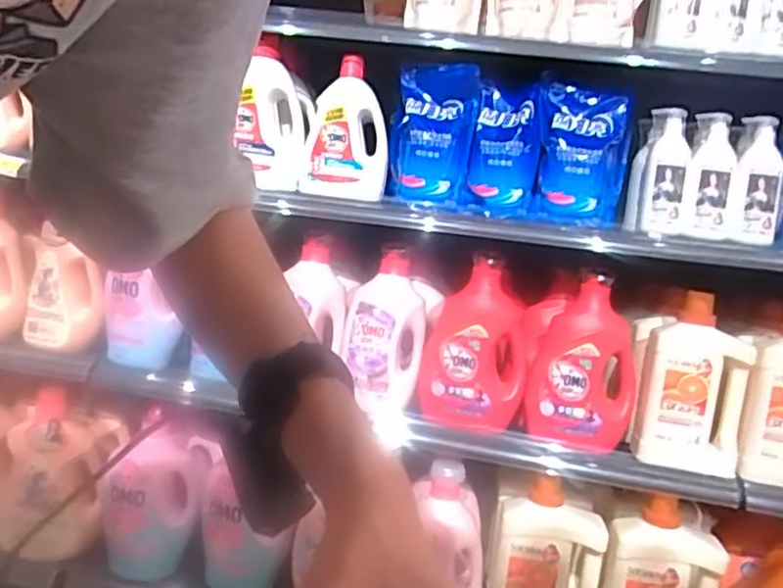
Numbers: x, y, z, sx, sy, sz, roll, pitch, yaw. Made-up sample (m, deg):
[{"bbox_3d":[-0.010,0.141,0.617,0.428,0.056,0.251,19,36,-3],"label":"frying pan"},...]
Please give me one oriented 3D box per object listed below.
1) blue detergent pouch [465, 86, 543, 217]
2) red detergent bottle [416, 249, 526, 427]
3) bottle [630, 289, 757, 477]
[{"bbox_3d":[0.201,-0.257,1.173,0.127,0.217,0.058,9,7,12],"label":"blue detergent pouch"},{"bbox_3d":[0.163,0.089,1.233,0.187,0.294,0.140,9,7,10],"label":"red detergent bottle"},{"bbox_3d":[0.546,0.162,1.179,0.176,0.304,0.096,9,7,8],"label":"bottle"}]

